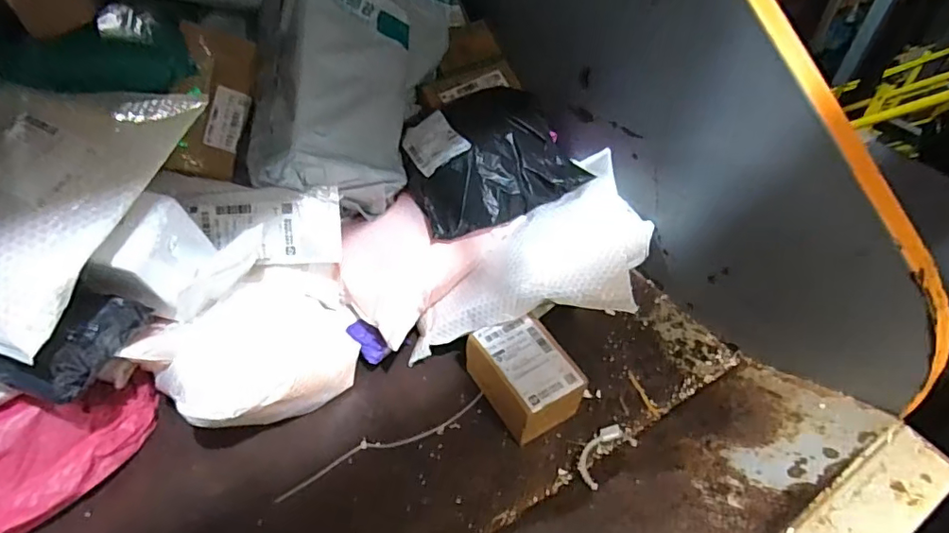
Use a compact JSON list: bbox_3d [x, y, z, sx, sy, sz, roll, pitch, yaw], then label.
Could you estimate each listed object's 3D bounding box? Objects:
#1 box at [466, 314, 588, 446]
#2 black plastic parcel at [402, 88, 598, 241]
[{"bbox_3d":[0.061,0.138,0.674,0.096,0.082,0.134,-26,53,-23],"label":"box"},{"bbox_3d":[0.008,-0.164,0.762,0.246,0.068,0.232,-23,52,-21],"label":"black plastic parcel"}]

